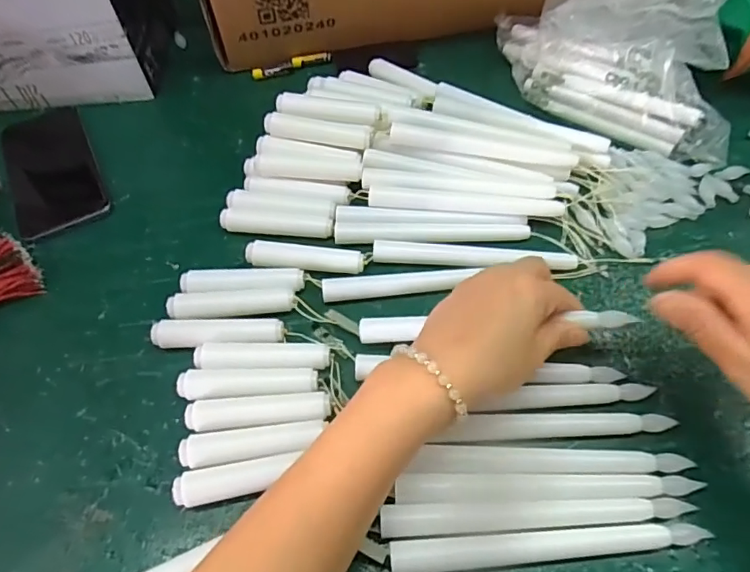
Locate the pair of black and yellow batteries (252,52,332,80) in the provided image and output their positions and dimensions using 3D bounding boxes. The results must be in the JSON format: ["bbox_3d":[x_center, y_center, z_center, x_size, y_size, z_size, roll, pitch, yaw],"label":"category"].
[{"bbox_3d":[-0.086,-0.230,0.545,0.082,0.010,0.011,-18,57,-9],"label":"pair of black and yellow batteries"}]

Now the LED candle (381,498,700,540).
[{"bbox_3d":[0.088,0.127,0.294,0.167,0.016,0.016,-4,56,0],"label":"LED candle"}]

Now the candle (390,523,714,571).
[{"bbox_3d":[0.093,0.141,0.282,0.166,0.014,0.016,-4,56,0],"label":"candle"}]

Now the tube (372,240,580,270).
[{"bbox_3d":[0.075,-0.024,0.399,0.149,0.015,0.020,3,56,5],"label":"tube"}]

